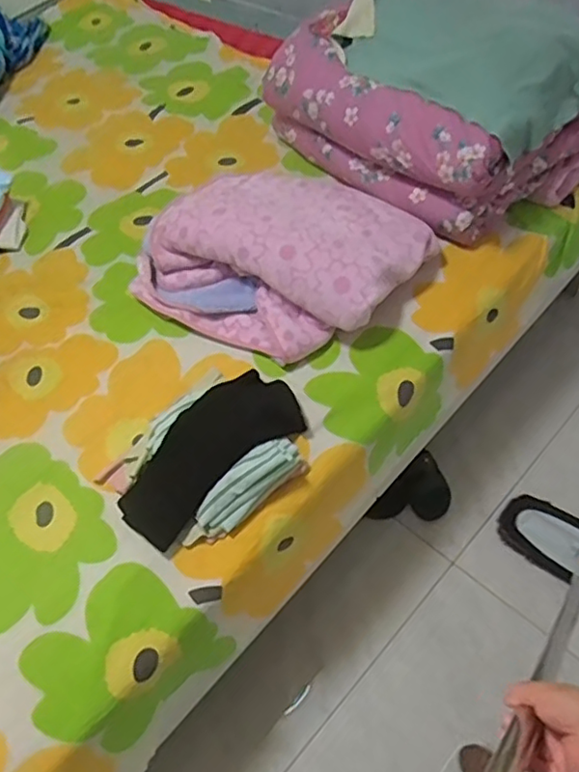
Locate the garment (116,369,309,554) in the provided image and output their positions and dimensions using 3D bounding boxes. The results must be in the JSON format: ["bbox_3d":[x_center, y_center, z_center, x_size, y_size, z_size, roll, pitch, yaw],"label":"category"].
[{"bbox_3d":[-0.136,0.107,1.054,0.350,0.054,0.165,-40,58,-16],"label":"garment"}]

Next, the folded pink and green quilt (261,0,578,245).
[{"bbox_3d":[0.348,-0.681,1.361,0.545,0.333,0.656,-38,57,-17],"label":"folded pink and green quilt"}]

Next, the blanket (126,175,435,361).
[{"bbox_3d":[-0.028,-0.288,1.249,0.538,0.133,0.445,25,64,25],"label":"blanket"}]

